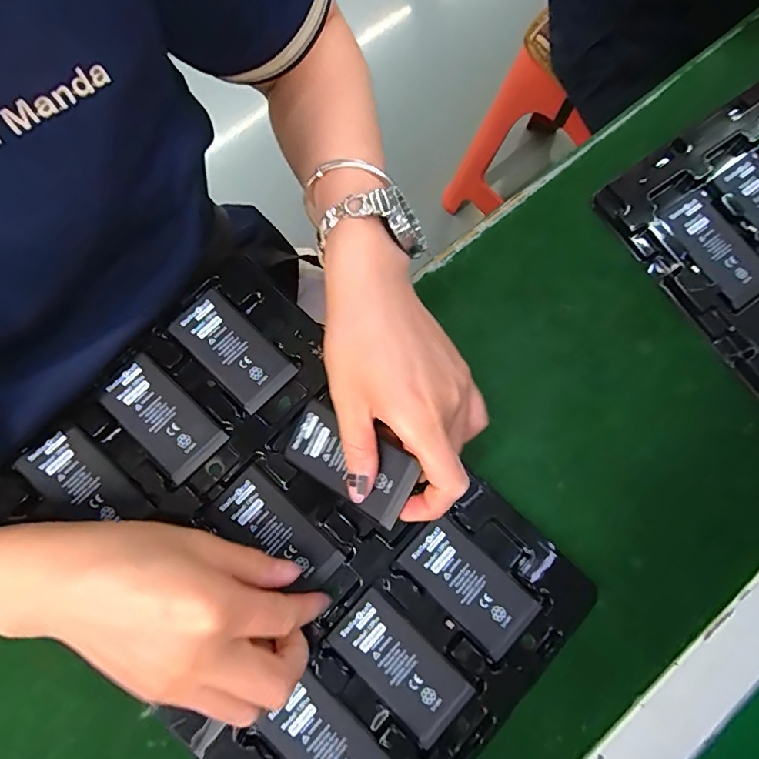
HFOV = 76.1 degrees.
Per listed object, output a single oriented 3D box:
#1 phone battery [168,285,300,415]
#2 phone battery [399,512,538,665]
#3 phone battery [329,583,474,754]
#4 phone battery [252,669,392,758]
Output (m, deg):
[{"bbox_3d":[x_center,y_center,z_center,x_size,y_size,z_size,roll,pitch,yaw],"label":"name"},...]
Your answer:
[{"bbox_3d":[-0.101,-0.020,0.330,0.084,0.004,0.044,43,79,8],"label":"phone battery"},{"bbox_3d":[0.055,0.128,0.302,0.085,0.004,0.042,42,79,8],"label":"phone battery"},{"bbox_3d":[0.012,0.173,0.292,0.085,0.004,0.043,43,79,8],"label":"phone battery"},{"bbox_3d":[-0.028,0.216,0.279,0.081,0.004,0.042,42,79,8],"label":"phone battery"}]

